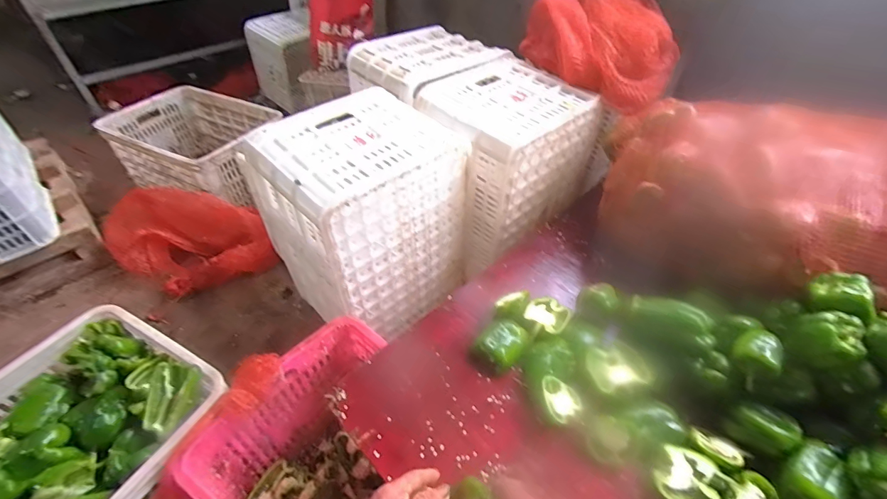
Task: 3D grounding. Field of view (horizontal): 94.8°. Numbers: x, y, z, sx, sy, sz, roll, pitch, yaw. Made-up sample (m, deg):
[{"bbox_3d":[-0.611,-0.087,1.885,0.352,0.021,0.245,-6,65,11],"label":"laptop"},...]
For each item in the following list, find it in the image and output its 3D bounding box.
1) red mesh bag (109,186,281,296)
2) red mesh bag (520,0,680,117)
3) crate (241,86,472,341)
[{"bbox_3d":[-0.772,-0.024,1.239,0.506,0.160,0.296,15,47,14],"label":"red mesh bag"},{"bbox_3d":[0.387,-0.499,0.963,0.262,0.153,0.370,-17,48,-16],"label":"red mesh bag"},{"bbox_3d":[-0.173,-0.063,0.944,0.317,0.429,0.344,34,54,29],"label":"crate"}]

